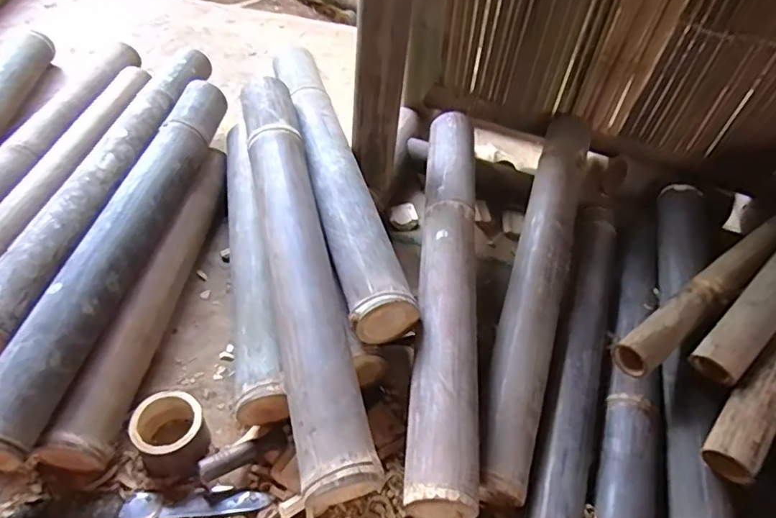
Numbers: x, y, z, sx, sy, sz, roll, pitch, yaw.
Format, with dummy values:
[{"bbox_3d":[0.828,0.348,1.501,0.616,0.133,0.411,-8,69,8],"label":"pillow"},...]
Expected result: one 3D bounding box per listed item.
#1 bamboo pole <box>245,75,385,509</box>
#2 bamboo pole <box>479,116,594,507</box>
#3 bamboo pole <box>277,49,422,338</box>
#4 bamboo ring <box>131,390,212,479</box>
[{"bbox_3d":[-0.119,-0.018,0.688,0.081,0.073,0.616,-9,52,-12],"label":"bamboo pole"},{"bbox_3d":[0.216,0.009,0.758,0.079,0.088,0.626,18,51,10],"label":"bamboo pole"},{"bbox_3d":[-0.092,-0.145,0.802,0.082,0.056,0.595,-11,52,-14],"label":"bamboo pole"},{"bbox_3d":[-0.251,0.198,0.626,0.075,0.059,0.076,2,50,-3],"label":"bamboo ring"}]

